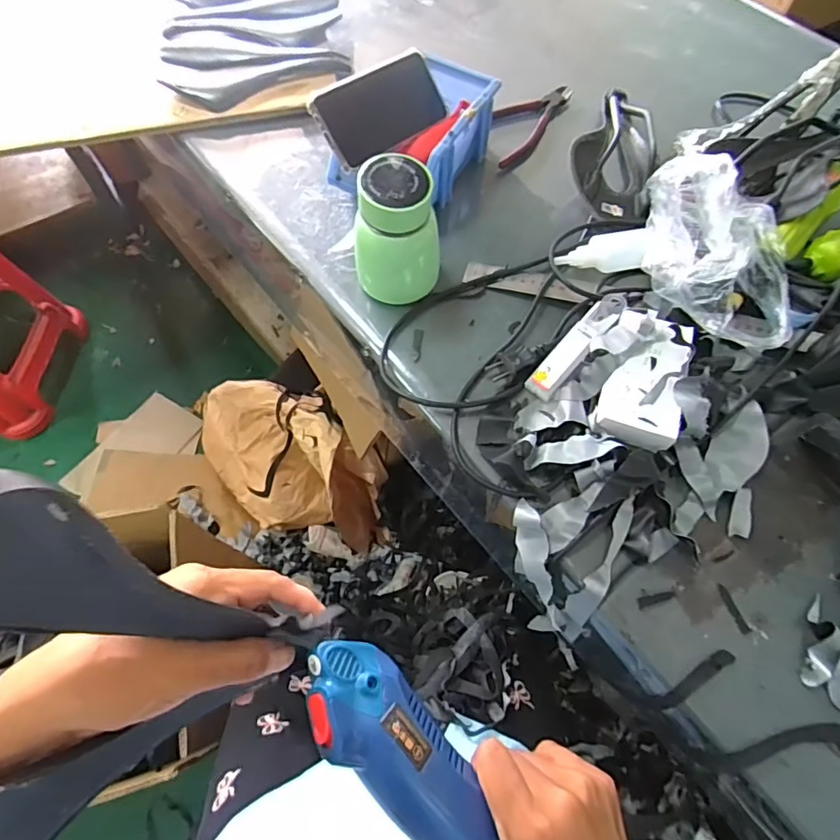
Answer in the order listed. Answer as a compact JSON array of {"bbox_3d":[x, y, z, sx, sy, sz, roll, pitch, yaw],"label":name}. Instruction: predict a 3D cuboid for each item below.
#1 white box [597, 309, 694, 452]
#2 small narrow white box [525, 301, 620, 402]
[{"bbox_3d":[0.198,-0.040,0.453,0.060,0.024,0.124,18,66,7],"label":"white box"},{"bbox_3d":[0.138,-0.065,0.475,0.027,0.012,0.104,39,83,16],"label":"small narrow white box"}]

